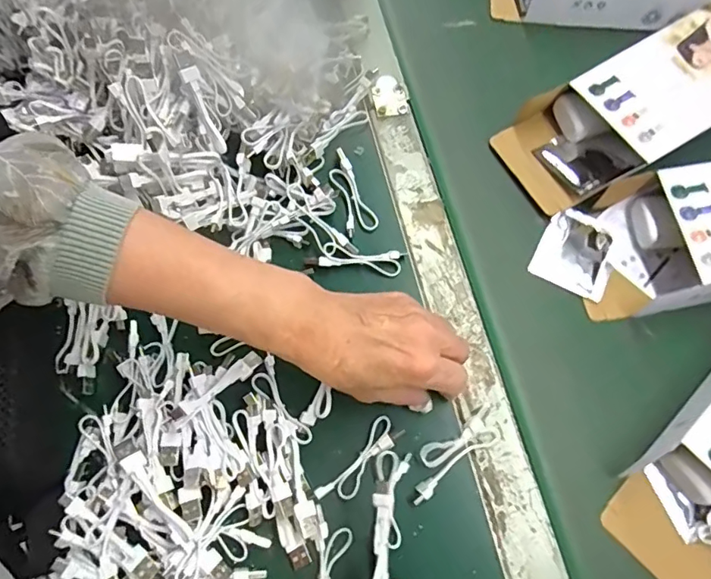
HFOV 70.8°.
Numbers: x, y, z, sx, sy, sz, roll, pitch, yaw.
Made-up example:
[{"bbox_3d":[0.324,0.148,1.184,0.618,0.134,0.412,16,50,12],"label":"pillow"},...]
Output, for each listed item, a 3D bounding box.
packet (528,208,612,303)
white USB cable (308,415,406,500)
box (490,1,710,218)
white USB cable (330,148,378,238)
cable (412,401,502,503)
[{"bbox_3d":[0.190,-0.033,0.431,0.061,0.004,0.072,24,70,14],"label":"packet"},{"bbox_3d":[0.002,0.126,0.359,0.022,0.011,0.077,39,74,18],"label":"white USB cable"},{"bbox_3d":[0.260,-0.163,0.447,0.248,0.059,0.105,-25,67,-7],"label":"box"},{"bbox_3d":[-0.003,-0.084,0.425,0.027,0.013,0.076,-16,66,-3],"label":"white USB cable"},{"bbox_3d":[0.071,0.119,0.366,0.085,0.013,0.029,-34,69,-11],"label":"cable"}]

